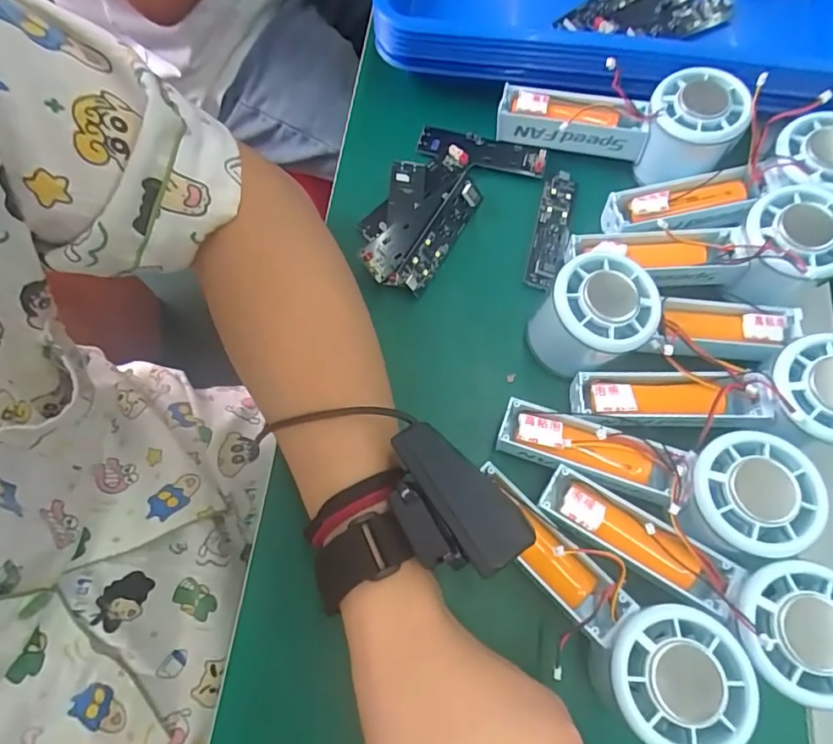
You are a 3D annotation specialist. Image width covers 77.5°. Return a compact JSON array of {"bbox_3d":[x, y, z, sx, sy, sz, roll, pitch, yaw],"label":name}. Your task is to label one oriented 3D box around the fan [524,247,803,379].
[{"bbox_3d":[0.144,-0.032,0.297,0.150,0.056,0.054,-5,72,-2],"label":"fan"}]

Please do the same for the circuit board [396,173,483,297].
[{"bbox_3d":[0.016,-0.089,0.338,0.018,0.014,0.086,29,74,9],"label":"circuit board"}]

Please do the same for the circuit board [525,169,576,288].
[{"bbox_3d":[0.090,-0.095,0.344,0.023,0.009,0.089,14,72,4],"label":"circuit board"}]

